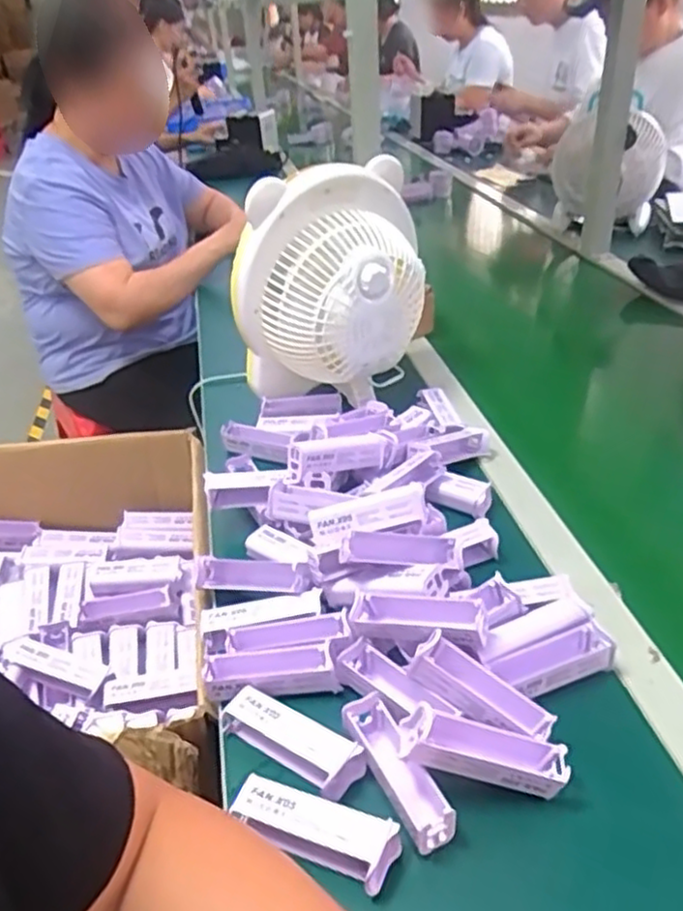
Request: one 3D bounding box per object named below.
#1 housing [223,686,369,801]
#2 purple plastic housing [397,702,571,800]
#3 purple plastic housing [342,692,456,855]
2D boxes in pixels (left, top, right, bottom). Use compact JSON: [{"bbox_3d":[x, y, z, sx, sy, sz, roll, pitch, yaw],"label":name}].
[{"bbox_3d":[-0.035,0.198,0.489,0.107,0.024,0.029,18,39,29],"label":"housing"},{"bbox_3d":[0.090,0.187,0.446,0.103,0.031,0.026,15,35,1],"label":"purple plastic housing"},{"bbox_3d":[0.038,0.205,0.460,0.031,0.037,0.098,-19,36,-22],"label":"purple plastic housing"}]

